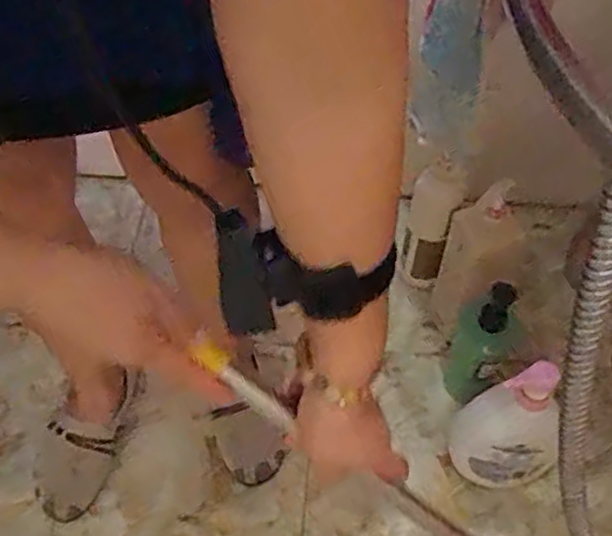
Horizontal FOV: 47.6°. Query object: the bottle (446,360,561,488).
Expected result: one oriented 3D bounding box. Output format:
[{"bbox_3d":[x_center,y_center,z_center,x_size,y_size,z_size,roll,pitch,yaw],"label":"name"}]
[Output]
[{"bbox_3d":[0.227,0.176,0.782,0.104,0.239,0.078,28,58,20],"label":"bottle"}]

